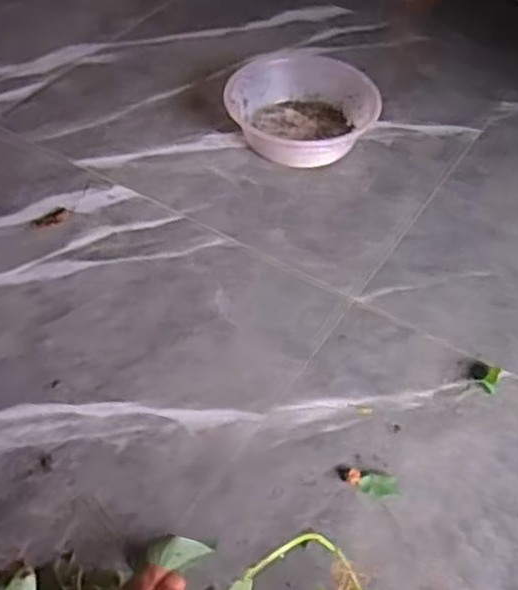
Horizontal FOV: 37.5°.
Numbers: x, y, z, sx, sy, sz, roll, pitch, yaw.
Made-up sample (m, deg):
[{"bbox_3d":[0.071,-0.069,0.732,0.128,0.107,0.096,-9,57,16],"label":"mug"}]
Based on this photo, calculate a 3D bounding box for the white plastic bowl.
[{"bbox_3d":[0.073,-0.326,1.333,0.247,0.077,0.226,1,48,-2],"label":"white plastic bowl"}]

